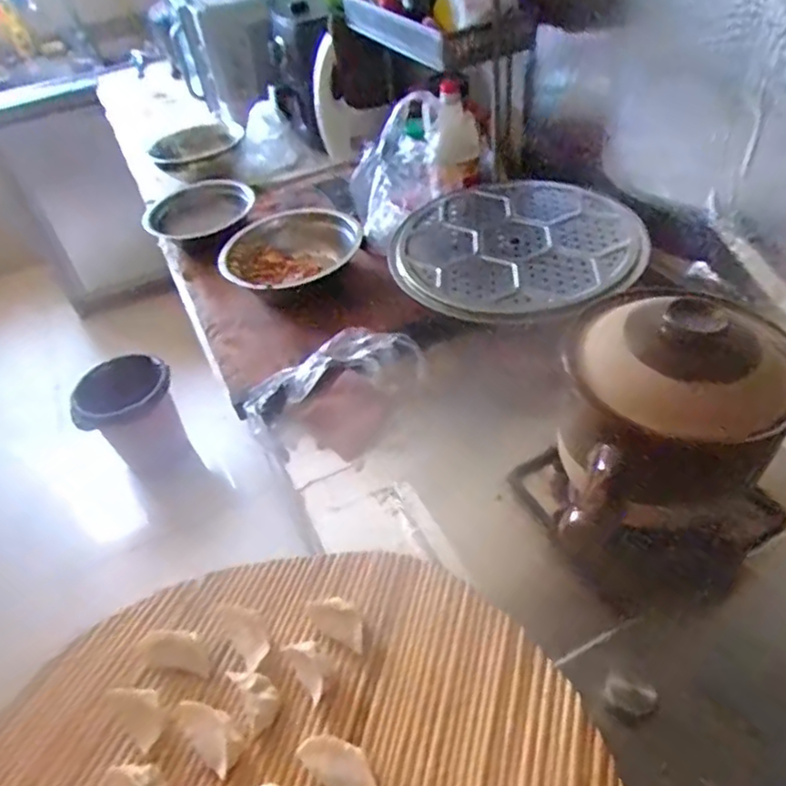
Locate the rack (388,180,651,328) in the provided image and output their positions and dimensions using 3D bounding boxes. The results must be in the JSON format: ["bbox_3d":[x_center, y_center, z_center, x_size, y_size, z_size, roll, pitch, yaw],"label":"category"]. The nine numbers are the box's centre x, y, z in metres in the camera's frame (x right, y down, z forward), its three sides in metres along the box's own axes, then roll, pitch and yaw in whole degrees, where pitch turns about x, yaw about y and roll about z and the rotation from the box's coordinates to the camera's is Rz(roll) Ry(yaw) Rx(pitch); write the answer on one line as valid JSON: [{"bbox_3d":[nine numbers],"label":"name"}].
[{"bbox_3d":[0.163,-0.206,0.852,0.323,0.028,0.299,-4,50,5],"label":"rack"}]

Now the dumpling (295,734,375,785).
[{"bbox_3d":[-0.041,0.288,0.482,0.068,0.023,0.031,17,50,23],"label":"dumpling"}]

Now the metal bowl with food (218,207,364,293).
[{"bbox_3d":[-0.163,-0.223,0.978,0.211,0.055,0.199,-4,45,4],"label":"metal bowl with food"}]

